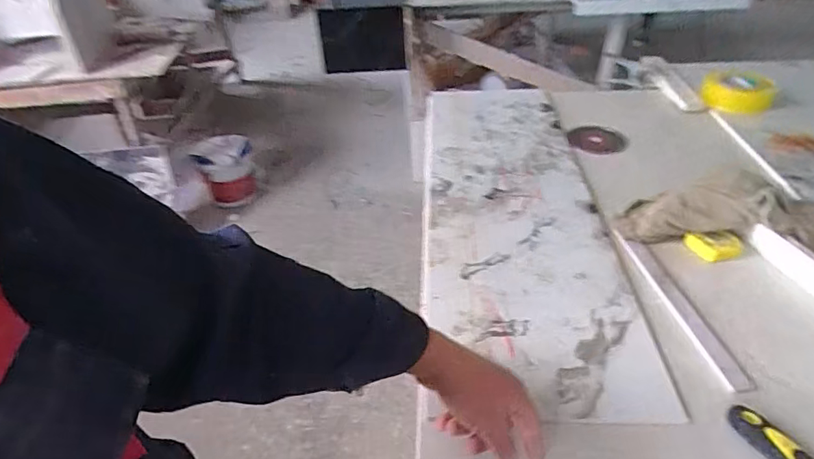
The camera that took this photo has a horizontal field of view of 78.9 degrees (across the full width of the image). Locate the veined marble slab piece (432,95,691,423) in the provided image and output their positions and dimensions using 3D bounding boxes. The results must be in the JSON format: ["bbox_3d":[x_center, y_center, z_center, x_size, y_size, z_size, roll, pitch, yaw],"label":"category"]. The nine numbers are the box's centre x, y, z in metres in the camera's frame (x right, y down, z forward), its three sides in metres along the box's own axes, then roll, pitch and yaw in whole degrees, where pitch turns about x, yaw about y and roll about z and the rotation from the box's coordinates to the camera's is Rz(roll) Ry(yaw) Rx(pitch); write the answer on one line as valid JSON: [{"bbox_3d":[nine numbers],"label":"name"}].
[{"bbox_3d":[0.179,-0.048,0.832,0.276,0.029,0.825,-1,40,4],"label":"veined marble slab piece"}]

